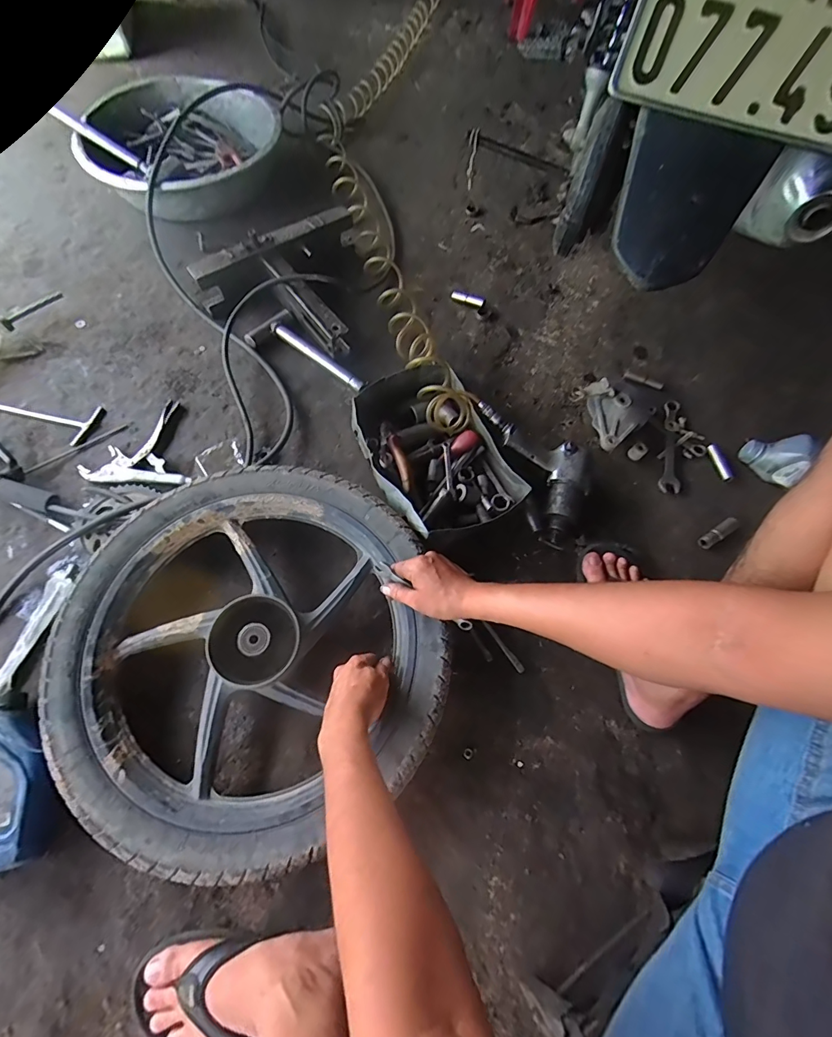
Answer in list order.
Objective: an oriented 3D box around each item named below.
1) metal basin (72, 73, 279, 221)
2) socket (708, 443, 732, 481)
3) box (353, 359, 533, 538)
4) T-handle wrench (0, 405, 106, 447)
[{"bbox_3d":[-0.585,-0.948,1.124,0.475,0.121,0.475,1,66,-3],"label":"metal basin"},{"bbox_3d":[0.586,-0.108,0.843,0.021,0.023,0.080,-14,67,-9],"label":"socket"},{"bbox_3d":[0.024,-0.114,0.786,0.220,0.096,0.320,-26,70,-14],"label":"box"},{"bbox_3d":[-0.727,-0.216,0.836,0.254,0.012,0.092,21,66,6],"label":"T-handle wrench"}]

